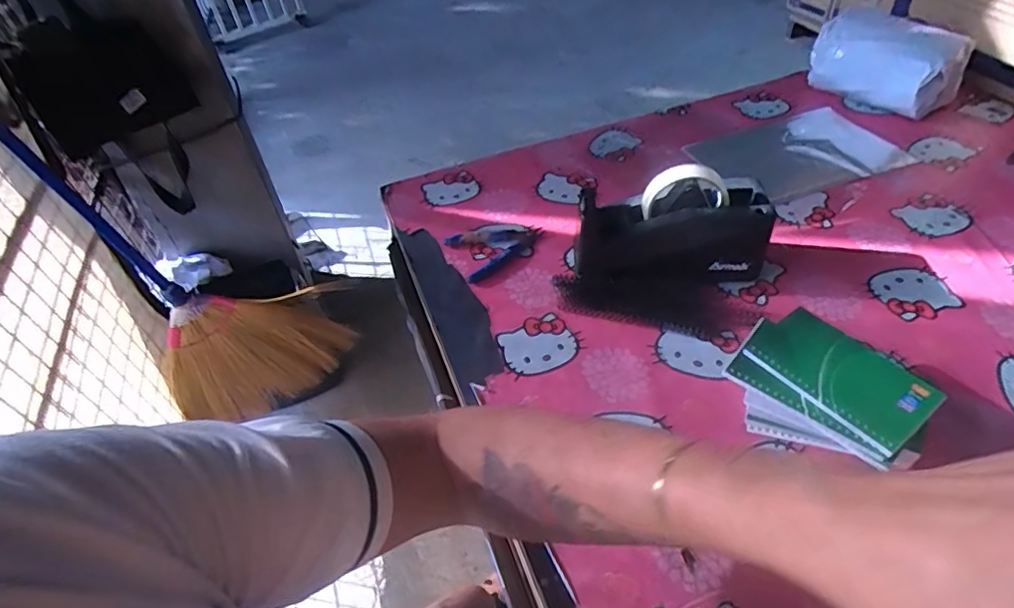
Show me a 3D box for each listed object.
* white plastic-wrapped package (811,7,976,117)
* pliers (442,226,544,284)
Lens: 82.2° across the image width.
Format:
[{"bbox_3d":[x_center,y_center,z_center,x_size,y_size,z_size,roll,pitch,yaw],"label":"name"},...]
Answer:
[{"bbox_3d":[0.555,-0.352,0.861,0.078,0.111,0.189,-31,51,-25],"label":"white plastic-wrapped package"},{"bbox_3d":[-0.008,-0.068,0.703,0.113,0.008,0.083,-20,47,-15],"label":"pliers"}]

